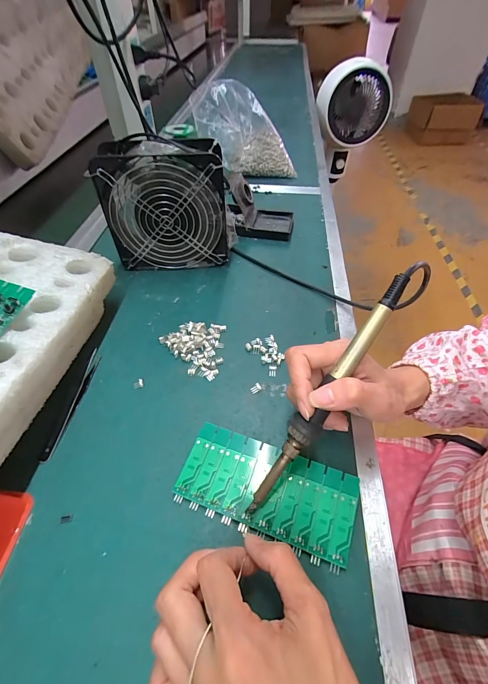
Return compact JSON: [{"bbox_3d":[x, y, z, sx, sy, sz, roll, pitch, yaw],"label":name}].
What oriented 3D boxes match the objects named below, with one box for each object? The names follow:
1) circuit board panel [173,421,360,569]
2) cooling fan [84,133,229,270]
[{"bbox_3d":[0.018,0.116,0.257,0.138,0.008,0.062,16,51,14],"label":"circuit board panel"},{"bbox_3d":[-0.097,-0.176,0.419,0.157,0.152,0.056,-3,49,-3],"label":"cooling fan"}]

